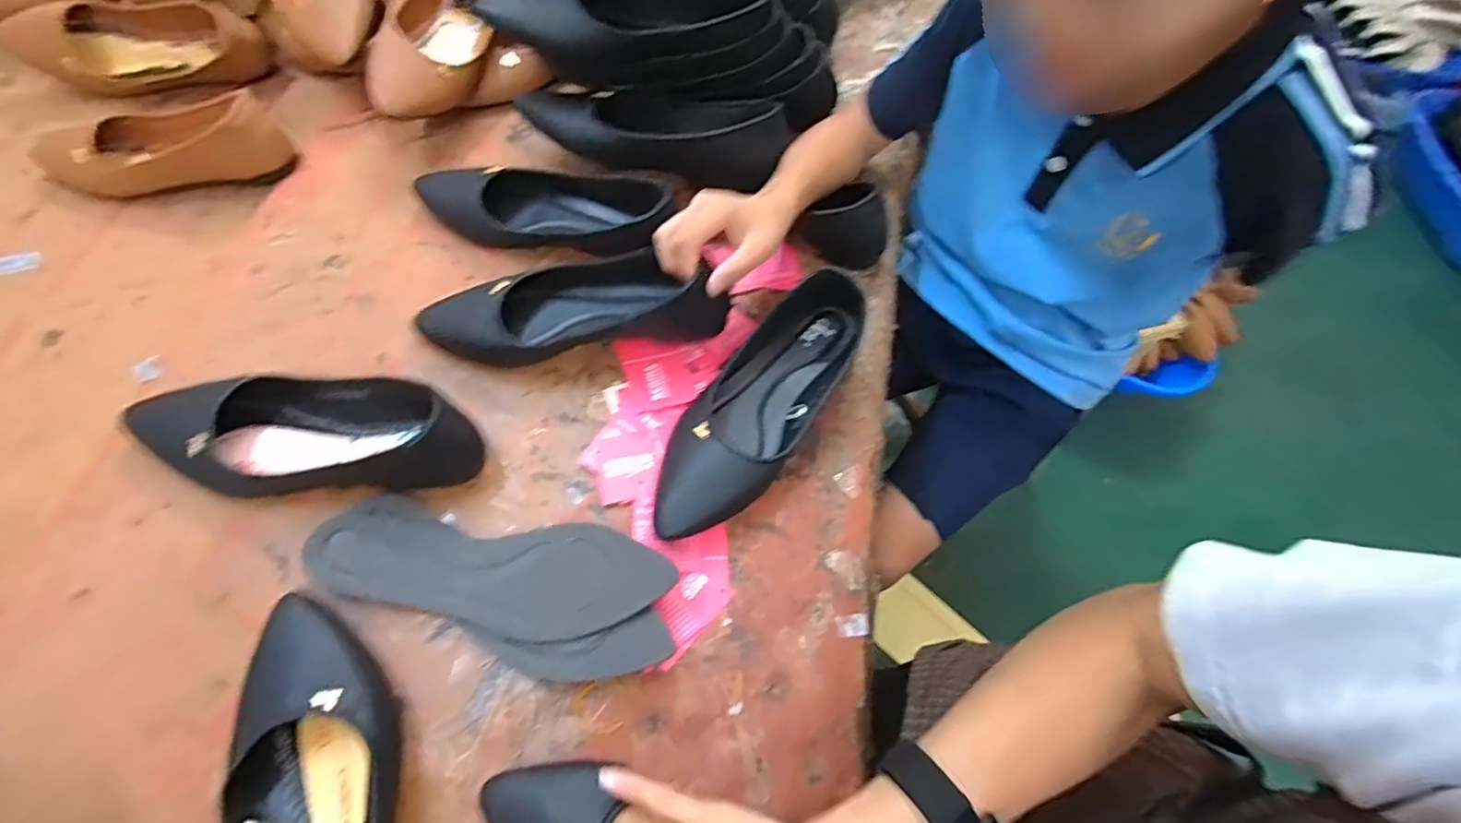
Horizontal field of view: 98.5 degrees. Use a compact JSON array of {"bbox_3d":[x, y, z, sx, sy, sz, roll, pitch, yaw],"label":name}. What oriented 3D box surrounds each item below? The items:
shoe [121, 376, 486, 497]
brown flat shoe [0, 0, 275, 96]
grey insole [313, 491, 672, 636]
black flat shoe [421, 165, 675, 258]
[{"bbox_3d":[-0.322,0.013,0.472,0.260,0.056,0.088,-1,65,-4],"label":"shoe"},{"bbox_3d":[-0.631,-0.390,0.671,0.244,0.068,0.066,-5,62,-6],"label":"brown flat shoe"},{"bbox_3d":[-0.168,0.111,0.450,0.247,0.022,0.079,9,65,1],"label":"grey insole"},{"bbox_3d":[-0.169,-0.195,0.579,0.222,0.050,0.090,10,62,2],"label":"black flat shoe"}]

